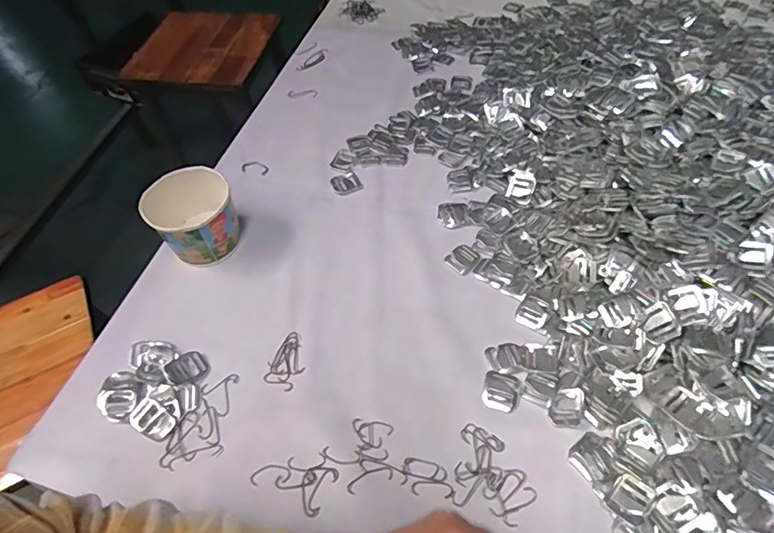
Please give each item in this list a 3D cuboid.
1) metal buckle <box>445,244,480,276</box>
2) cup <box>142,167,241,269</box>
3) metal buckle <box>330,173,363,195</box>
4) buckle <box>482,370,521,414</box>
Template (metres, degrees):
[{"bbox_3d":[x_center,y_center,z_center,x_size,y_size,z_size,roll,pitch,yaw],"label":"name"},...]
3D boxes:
[{"bbox_3d":[0.085,-0.008,0.547,0.035,0.004,0.031,-39,62,-21],"label":"metal buckle"},{"bbox_3d":[-0.215,-0.055,0.553,0.086,0.075,0.086,-2,55,2],"label":"cup"},{"bbox_3d":[-0.051,-0.105,0.623,0.035,0.005,0.030,-23,57,-12],"label":"metal buckle"},{"bbox_3d":[0.106,0.114,0.452,0.032,0.004,0.037,12,57,12],"label":"buckle"}]

